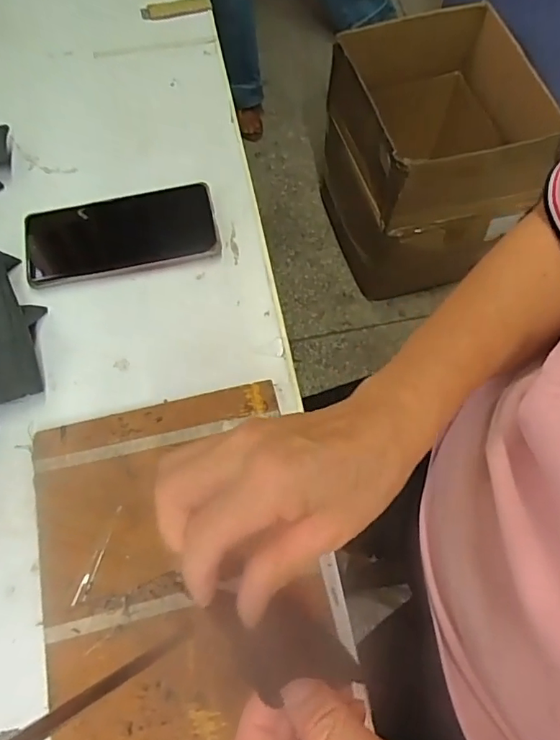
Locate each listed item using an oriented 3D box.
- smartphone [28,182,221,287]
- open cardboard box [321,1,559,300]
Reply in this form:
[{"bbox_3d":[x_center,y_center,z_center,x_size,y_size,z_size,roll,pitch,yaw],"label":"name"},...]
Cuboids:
[{"bbox_3d":[-0.136,-0.116,0.432,0.160,0.012,0.075,-9,69,-4],"label":"smartphone"},{"bbox_3d":[0.310,-0.453,1.144,0.345,0.451,0.428,-16,69,-7],"label":"open cardboard box"}]

